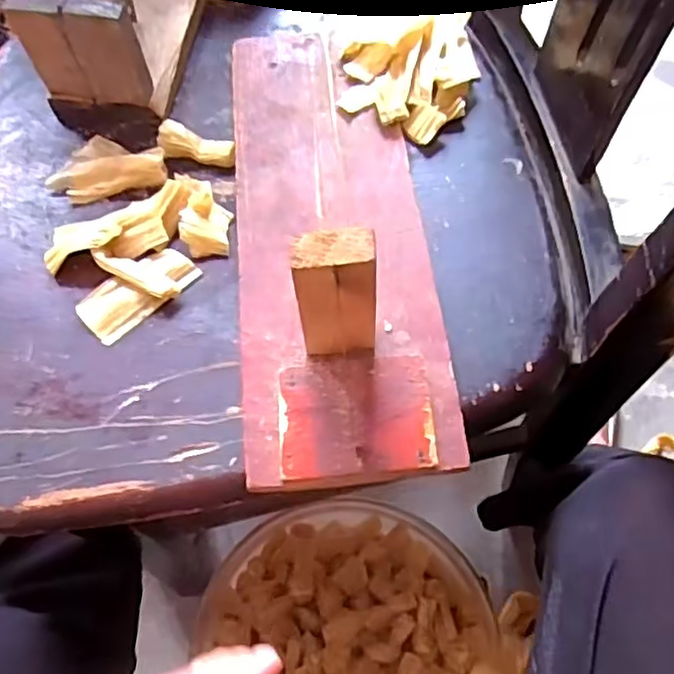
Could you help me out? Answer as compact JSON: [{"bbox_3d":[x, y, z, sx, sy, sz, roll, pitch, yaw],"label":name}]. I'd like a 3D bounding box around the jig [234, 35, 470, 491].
[{"bbox_3d":[-0.007,-0.097,0.400,0.121,0.094,0.354,-6,63,0],"label":"jig"}]

